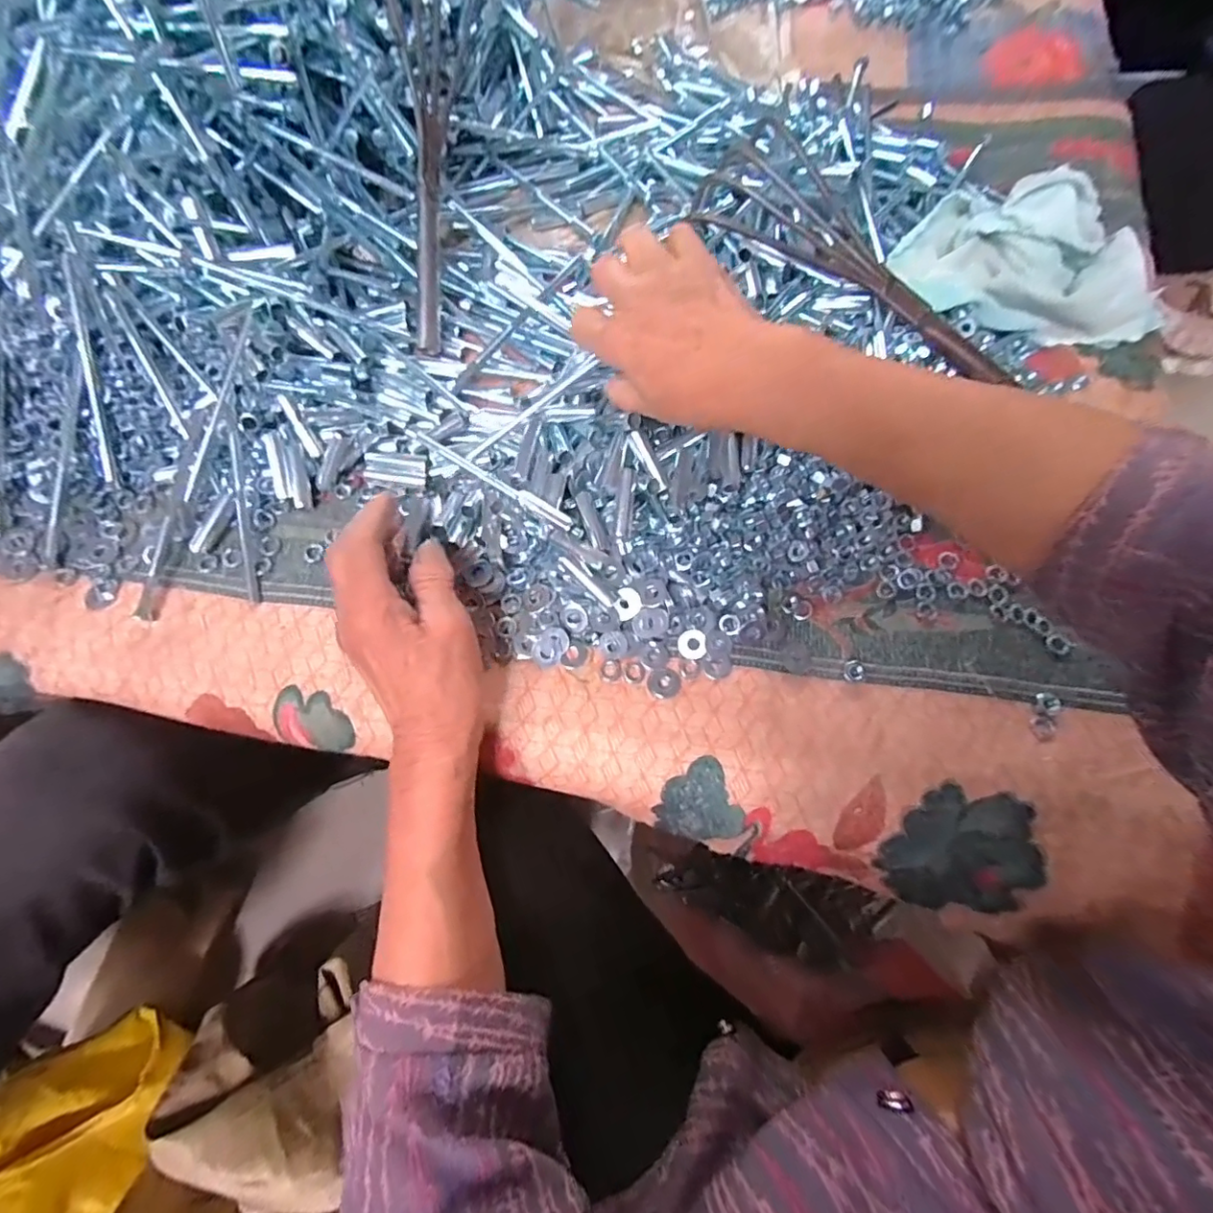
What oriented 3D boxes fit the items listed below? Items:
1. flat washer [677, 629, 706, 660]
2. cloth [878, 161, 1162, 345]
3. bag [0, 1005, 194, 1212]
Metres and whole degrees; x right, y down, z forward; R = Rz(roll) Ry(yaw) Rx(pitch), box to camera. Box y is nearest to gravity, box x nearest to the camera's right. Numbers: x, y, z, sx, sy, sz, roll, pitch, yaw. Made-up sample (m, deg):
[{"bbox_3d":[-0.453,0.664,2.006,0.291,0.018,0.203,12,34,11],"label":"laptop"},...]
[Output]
[{"bbox_3d":[0.055,0.025,0.356,0.017,0.004,0.019,-3,83,10],"label":"flat washer"},{"bbox_3d":[0.323,-0.255,0.407,0.201,0.063,0.092,22,73,5],"label":"cloth"},{"bbox_3d":[-0.577,0.569,0.554,0.140,0.115,0.266,26,74,6],"label":"bag"}]

